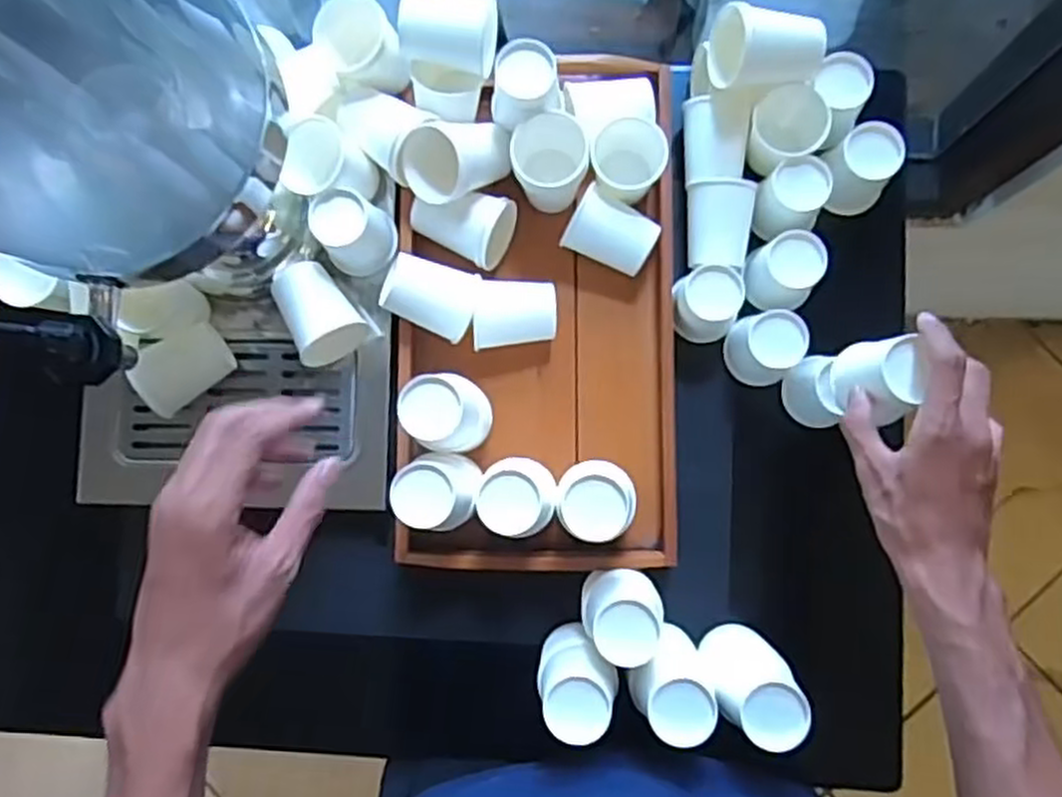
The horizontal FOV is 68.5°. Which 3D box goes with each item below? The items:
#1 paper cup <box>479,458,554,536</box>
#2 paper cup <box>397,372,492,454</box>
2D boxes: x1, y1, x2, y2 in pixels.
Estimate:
[{"bbox_3d":[-0.008,0.071,0.580,0.049,0.107,0.054,5,87,5],"label":"paper cup"},{"bbox_3d":[-0.059,0.010,0.565,0.054,0.070,0.053,0,86,5],"label":"paper cup"}]

